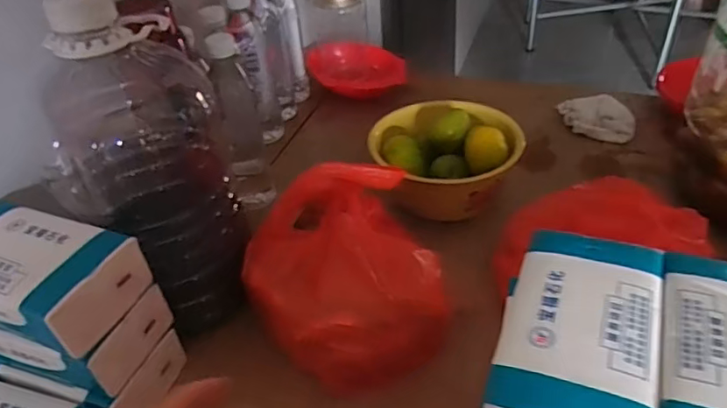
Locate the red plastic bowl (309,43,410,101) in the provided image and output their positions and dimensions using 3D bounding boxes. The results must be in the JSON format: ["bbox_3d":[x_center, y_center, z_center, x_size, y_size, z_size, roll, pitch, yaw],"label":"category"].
[{"bbox_3d":[-0.013,-0.238,0.989,0.154,0.057,0.154,-3,39,3],"label":"red plastic bowl"}]

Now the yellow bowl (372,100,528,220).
[{"bbox_3d":[0.104,-0.056,0.704,0.184,0.096,0.163,3,38,12],"label":"yellow bowl"}]

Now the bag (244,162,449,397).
[{"bbox_3d":[-0.012,0.073,0.530,0.178,0.138,0.171,-18,39,-16],"label":"bag"}]

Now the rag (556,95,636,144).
[{"bbox_3d":[0.344,-0.131,0.822,0.116,0.045,0.062,16,42,26],"label":"rag"}]

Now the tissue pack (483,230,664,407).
[{"bbox_3d":[0.140,0.089,0.361,0.089,0.054,0.159,12,43,20],"label":"tissue pack"}]

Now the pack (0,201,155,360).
[{"bbox_3d":[-0.273,0.057,0.456,0.160,0.059,0.093,12,43,20],"label":"pack"}]

